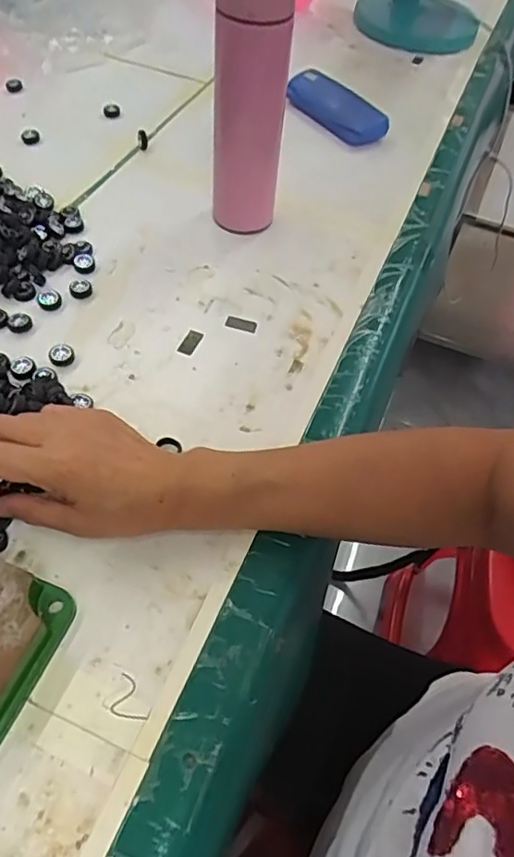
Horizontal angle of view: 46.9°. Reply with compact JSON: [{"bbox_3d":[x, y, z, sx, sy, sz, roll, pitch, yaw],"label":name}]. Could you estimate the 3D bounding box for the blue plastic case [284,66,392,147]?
[{"bbox_3d":[0.098,-0.411,0.765,0.055,0.041,0.149,-36,64,-27],"label":"blue plastic case"}]

